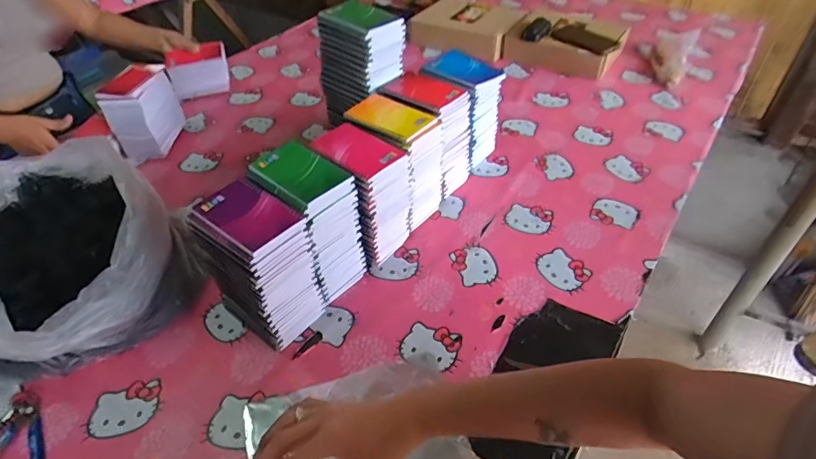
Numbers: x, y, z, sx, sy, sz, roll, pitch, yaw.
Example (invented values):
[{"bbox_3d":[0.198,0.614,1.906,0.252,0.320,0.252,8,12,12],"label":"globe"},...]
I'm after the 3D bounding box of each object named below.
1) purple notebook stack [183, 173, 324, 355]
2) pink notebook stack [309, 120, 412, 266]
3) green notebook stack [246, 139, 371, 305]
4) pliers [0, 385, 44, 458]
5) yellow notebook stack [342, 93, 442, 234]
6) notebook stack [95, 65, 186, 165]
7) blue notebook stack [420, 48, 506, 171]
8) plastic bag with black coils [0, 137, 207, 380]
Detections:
[{"bbox_3d":[-0.196,0.049,0.650,0.129,0.199,0.099,28,52,29],"label":"purple notebook stack"},{"bbox_3d":[-0.065,-0.056,0.763,0.104,0.194,0.136,-32,50,-26],"label":"pink notebook stack"},{"bbox_3d":[-0.142,-0.008,0.715,0.135,0.198,0.101,31,53,31],"label":"green notebook stack"},{"bbox_3d":[-0.480,0.253,0.585,0.077,0.011,0.137,-13,44,-9],"label":"pliers"},{"bbox_3d":[-0.019,-0.111,0.817,0.142,0.192,0.106,26,51,28],"label":"yellow notebook stack"},{"bbox_3d":[-0.557,-0.249,1.012,0.097,0.158,0.171,-6,44,-2],"label":"notebook stack"},{"bbox_3d":[0.104,-0.226,0.930,0.127,0.196,0.106,29,53,30],"label":"blue notebook stack"},{"bbox_3d":[-0.515,0.032,0.717,0.292,0.181,0.358,-35,51,-28],"label":"plastic bag with black coils"}]

